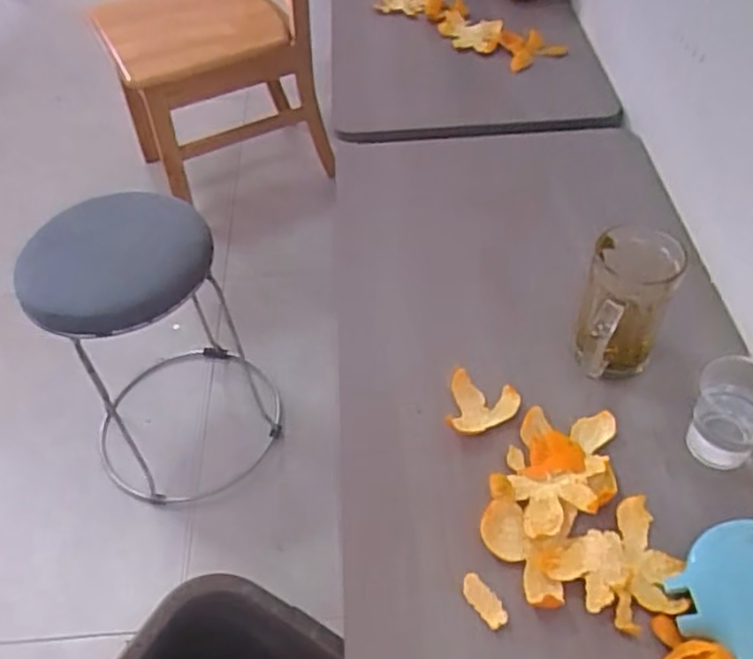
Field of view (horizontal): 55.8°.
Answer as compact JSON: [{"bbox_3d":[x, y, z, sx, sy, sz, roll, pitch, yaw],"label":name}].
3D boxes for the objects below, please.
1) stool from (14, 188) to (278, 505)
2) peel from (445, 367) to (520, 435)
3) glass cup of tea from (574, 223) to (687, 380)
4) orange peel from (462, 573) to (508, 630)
[{"bbox_3d":[-0.382,0.038,1.218,0.282,0.473,0.332,-26,52,-18],"label":"stool"},{"bbox_3d":[0.100,0.071,0.666,0.063,0.028,0.055,7,49,9],"label":"peel"},{"bbox_3d":[0.226,-0.016,0.655,0.075,0.127,0.112,17,52,17],"label":"glass cup of tea"},{"bbox_3d":[0.084,0.210,0.552,0.019,0.009,0.042,-31,54,-22],"label":"orange peel"}]

